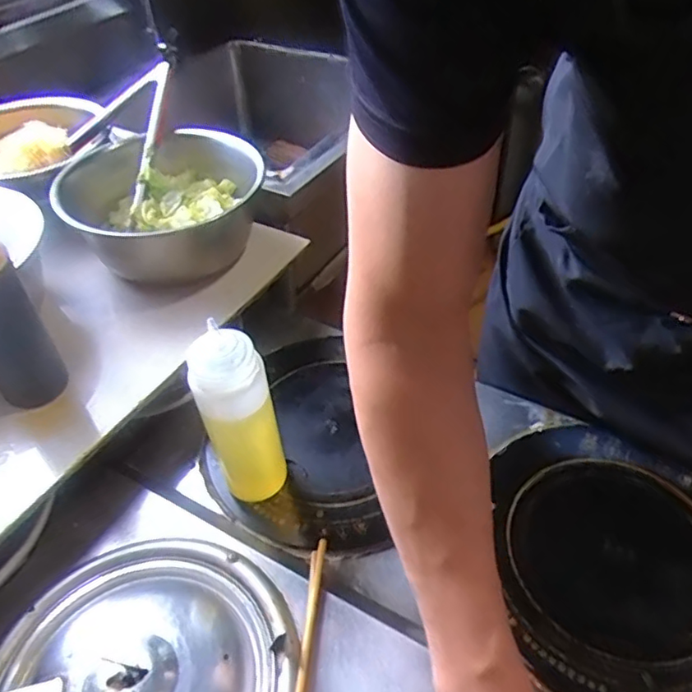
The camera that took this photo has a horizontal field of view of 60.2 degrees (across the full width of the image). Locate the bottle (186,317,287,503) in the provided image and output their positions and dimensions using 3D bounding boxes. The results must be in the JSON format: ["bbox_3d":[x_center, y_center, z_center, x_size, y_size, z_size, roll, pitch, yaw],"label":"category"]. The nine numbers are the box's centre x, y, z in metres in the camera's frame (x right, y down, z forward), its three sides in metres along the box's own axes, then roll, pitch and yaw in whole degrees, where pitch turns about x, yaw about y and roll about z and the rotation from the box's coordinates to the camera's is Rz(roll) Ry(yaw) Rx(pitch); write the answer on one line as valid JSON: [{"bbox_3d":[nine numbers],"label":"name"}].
[{"bbox_3d":[-0.096,0.074,0.554,0.064,0.199,0.054,-16,43,-13],"label":"bottle"}]

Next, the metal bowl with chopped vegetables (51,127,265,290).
[{"bbox_3d":[-0.231,-0.175,0.764,0.239,0.105,0.245,-25,46,-22],"label":"metal bowl with chopped vegetables"}]

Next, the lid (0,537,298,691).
[{"bbox_3d":[-0.157,0.255,0.472,0.238,0.040,0.217,-2,42,2],"label":"lid"}]

